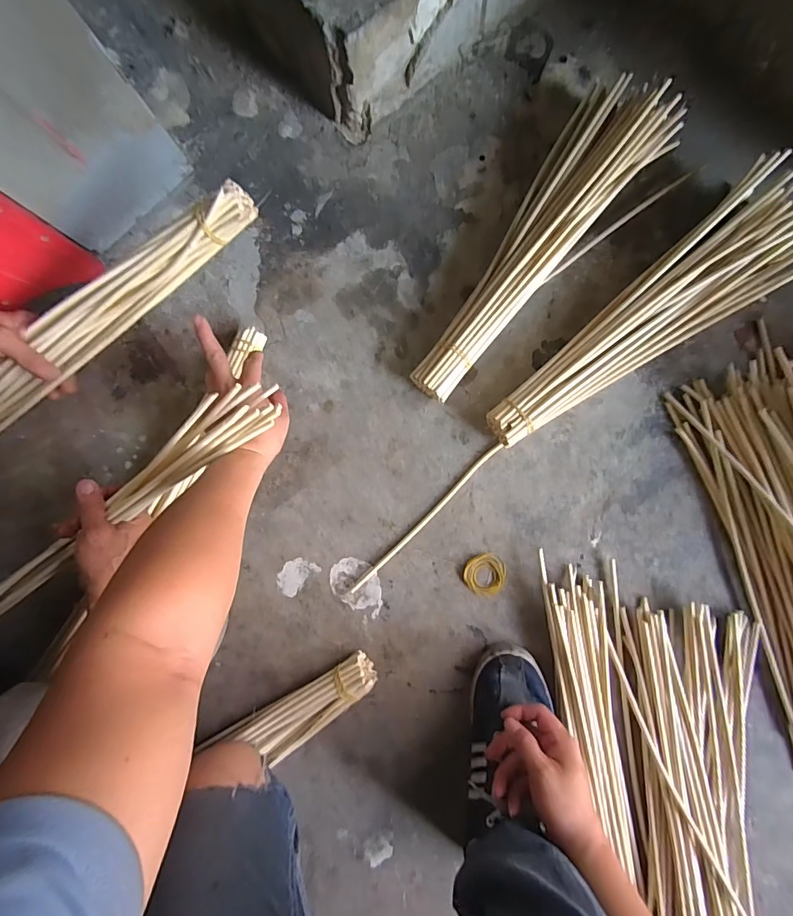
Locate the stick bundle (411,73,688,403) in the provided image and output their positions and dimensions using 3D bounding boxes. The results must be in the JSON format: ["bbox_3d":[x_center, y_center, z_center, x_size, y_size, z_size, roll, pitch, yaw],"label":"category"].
[{"bbox_3d":[0.173,-0.269,0.571,0.139,0.068,0.453,41,91,3],"label":"stick bundle"}]

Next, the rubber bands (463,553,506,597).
[{"bbox_3d":[0.118,0.155,0.593,0.055,0.004,0.055,0,89,3],"label":"rubber bands"}]

